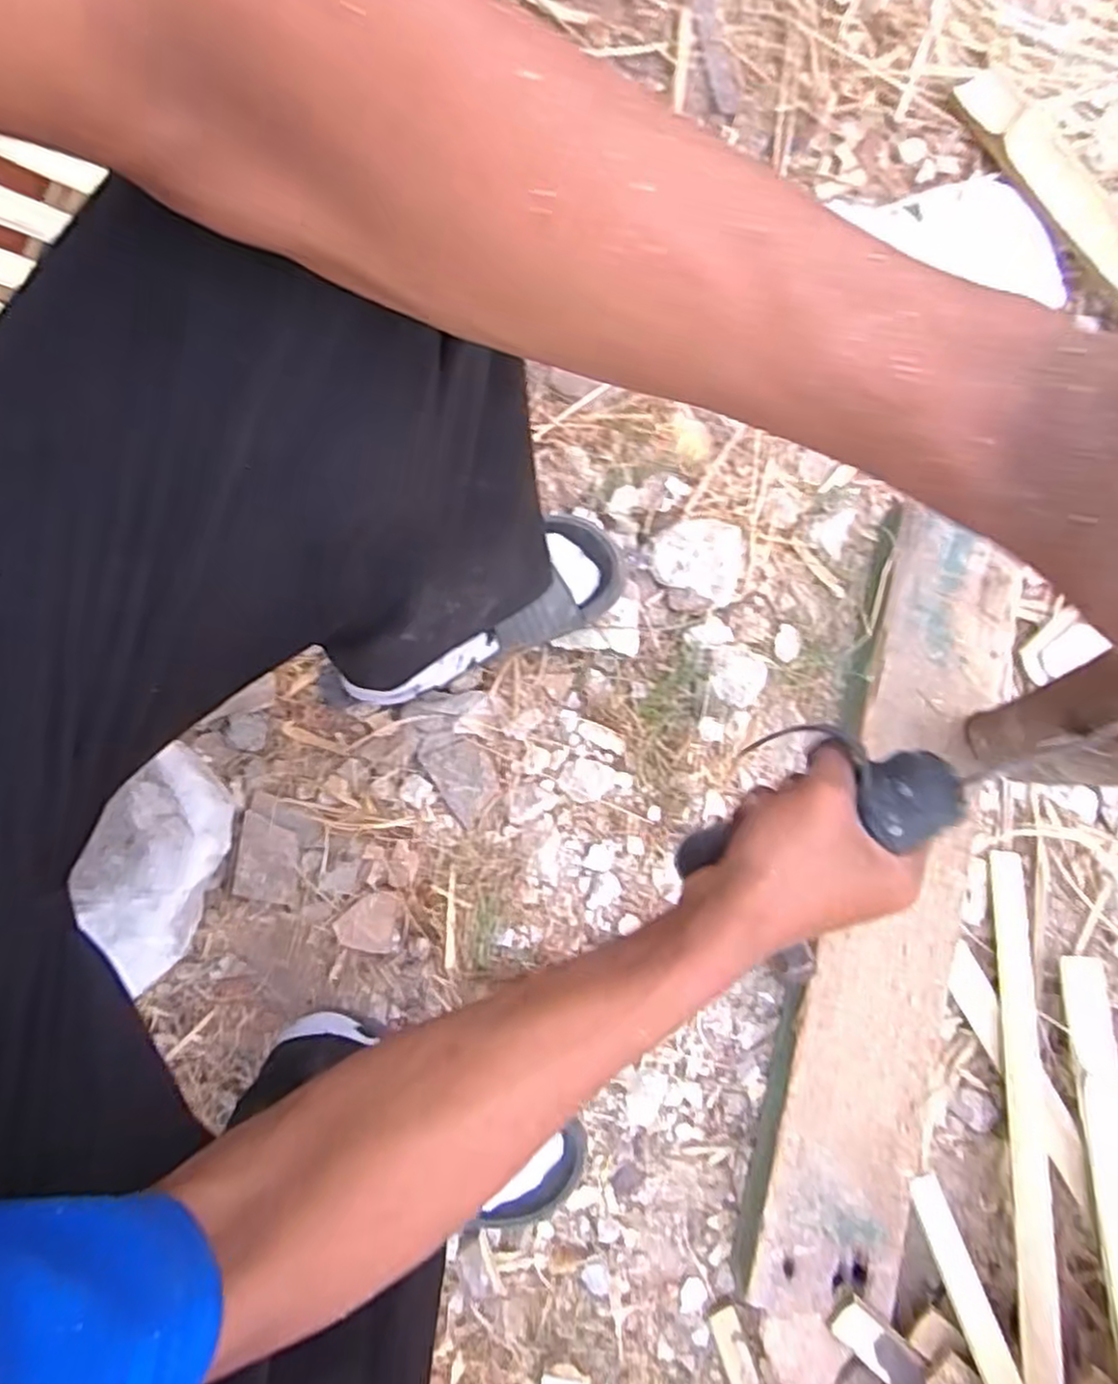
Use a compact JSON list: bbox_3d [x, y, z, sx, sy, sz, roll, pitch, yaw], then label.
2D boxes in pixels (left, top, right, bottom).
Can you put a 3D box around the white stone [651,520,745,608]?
[{"bbox_3d":[0.122,-0.118,0.663,0.084,0.040,0.076,21,83,7],"label":"white stone"}]

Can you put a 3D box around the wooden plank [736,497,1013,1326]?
[{"bbox_3d":[0.274,0.168,0.605,0.137,0.028,0.626,15,82,1],"label":"wooden plank"}]

